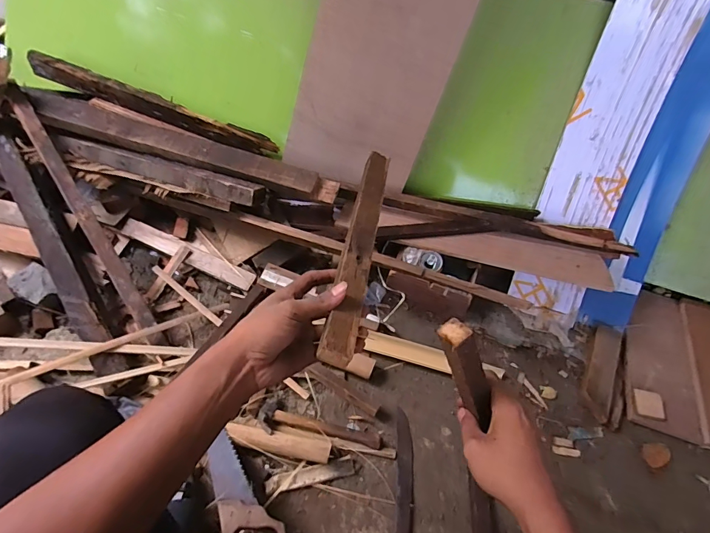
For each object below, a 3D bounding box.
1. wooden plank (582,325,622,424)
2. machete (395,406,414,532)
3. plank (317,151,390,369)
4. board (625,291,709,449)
[{"bbox_3d":[0.579,0.234,0.937,0.062,0.029,0.233,24,61,10],"label":"wooden plank"},{"bbox_3d":[0.093,0.458,0.771,0.054,0.036,0.363,4,55,-5],"label":"machete"},{"bbox_3d":[0.009,-0.040,0.488,0.033,0.016,0.355,10,46,2],"label":"plank"},{"bbox_3d":[0.803,0.233,0.957,0.290,0.027,0.365,20,61,7],"label":"board"}]

